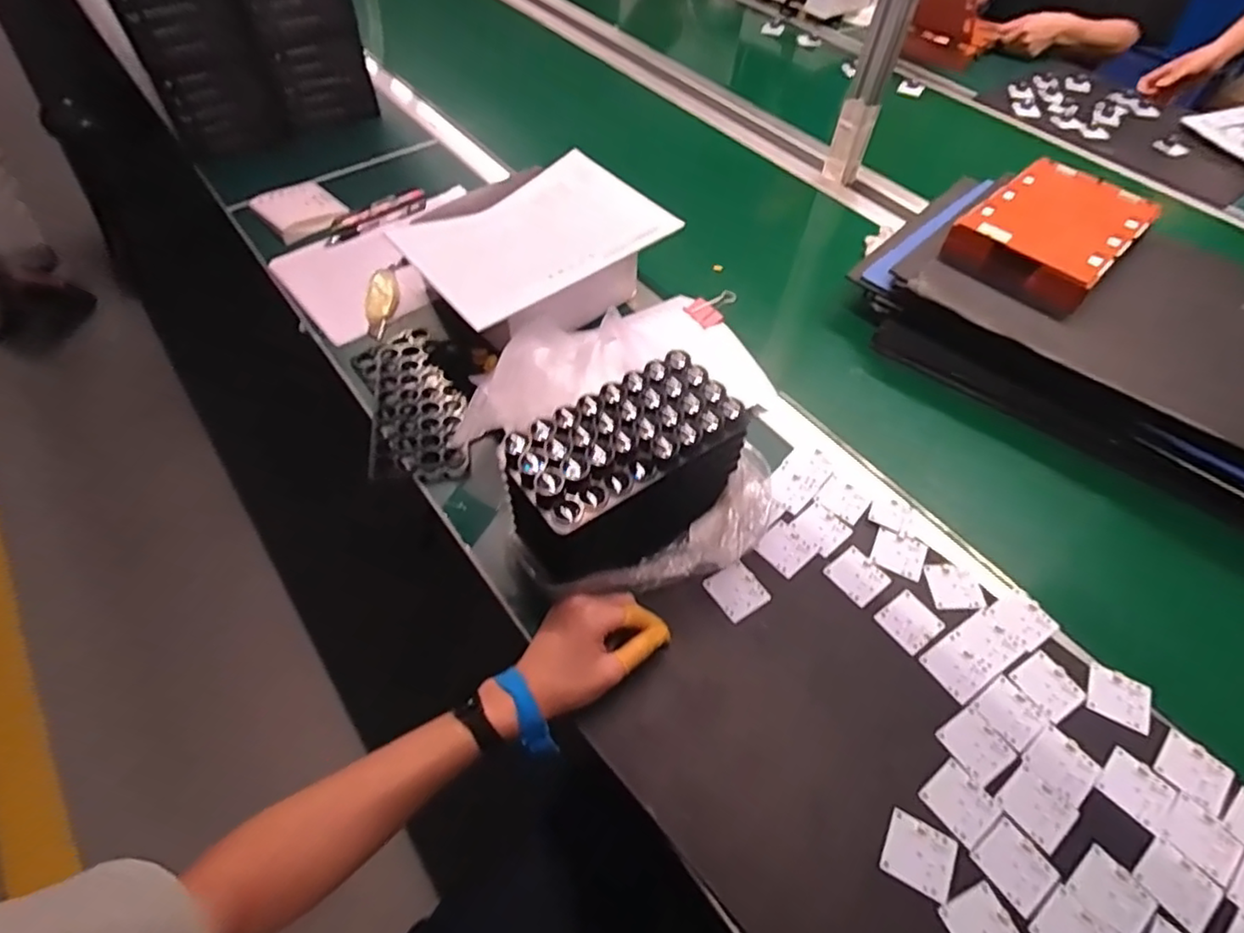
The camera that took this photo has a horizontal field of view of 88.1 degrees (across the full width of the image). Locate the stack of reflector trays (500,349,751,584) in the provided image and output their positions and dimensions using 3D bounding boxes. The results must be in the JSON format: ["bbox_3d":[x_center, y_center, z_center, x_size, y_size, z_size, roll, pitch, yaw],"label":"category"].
[{"bbox_3d":[0.000,0.016,0.582,0.202,0.147,0.110,-31,61,-25],"label":"stack of reflector trays"}]

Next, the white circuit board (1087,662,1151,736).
[{"bbox_3d":[0.429,0.198,0.553,0.046,0.006,0.046,24,55,13],"label":"white circuit board"}]

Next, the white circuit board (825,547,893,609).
[{"bbox_3d":[0.226,0.104,0.615,0.047,0.004,0.048,-32,61,-25],"label":"white circuit board"}]

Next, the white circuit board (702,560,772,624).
[{"bbox_3d":[0.108,0.116,0.601,0.047,0.004,0.047,-27,59,-22],"label":"white circuit board"}]

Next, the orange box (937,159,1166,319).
[{"bbox_3d":[0.548,-0.301,0.825,0.246,0.056,0.174,-37,63,-27],"label":"orange box"}]

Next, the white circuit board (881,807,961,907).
[{"bbox_3d":[0.222,0.289,0.479,0.048,0.004,0.047,26,55,15],"label":"white circuit board"}]

